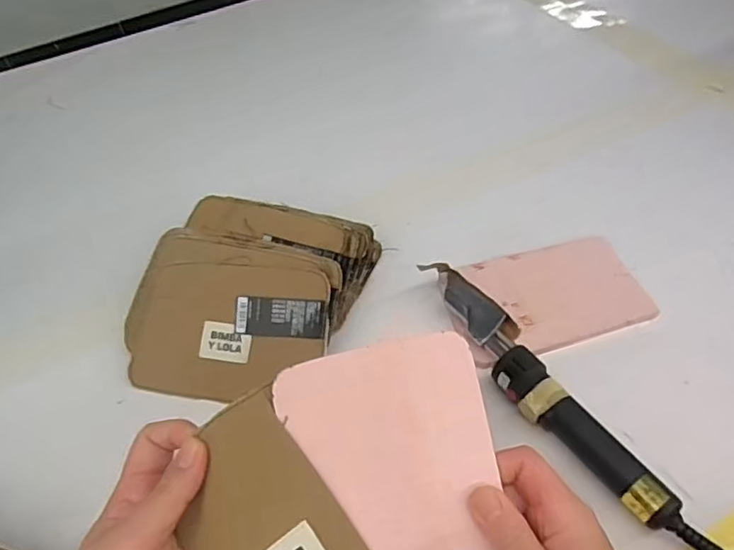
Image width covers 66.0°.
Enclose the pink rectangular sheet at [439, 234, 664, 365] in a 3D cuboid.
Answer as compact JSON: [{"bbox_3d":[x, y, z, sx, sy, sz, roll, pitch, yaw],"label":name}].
[{"bbox_3d":[0.167,0.018,0.539,0.179,0.011,0.120,-13,47,-6],"label":"pink rectangular sheet"}]

